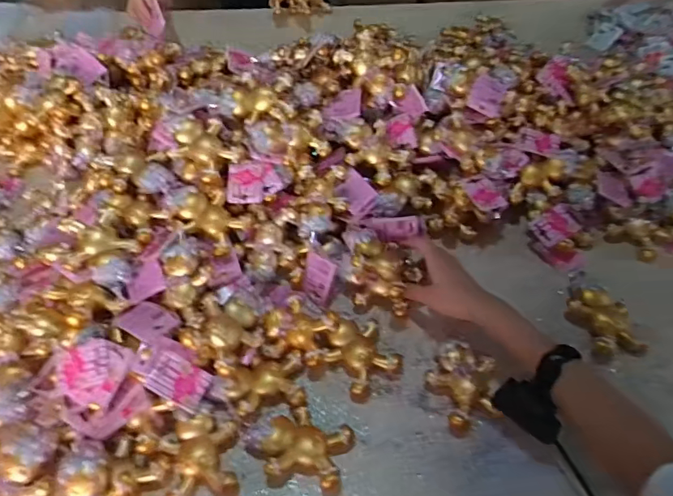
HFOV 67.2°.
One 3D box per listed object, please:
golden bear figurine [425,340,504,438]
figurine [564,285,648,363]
[{"bbox_3d":[0.149,0.155,0.585,0.080,0.039,0.095,-18,52,-14],"label":"golden bear figurine"},{"bbox_3d":[0.329,0.090,0.630,0.063,0.047,0.104,-16,52,-13],"label":"figurine"}]

